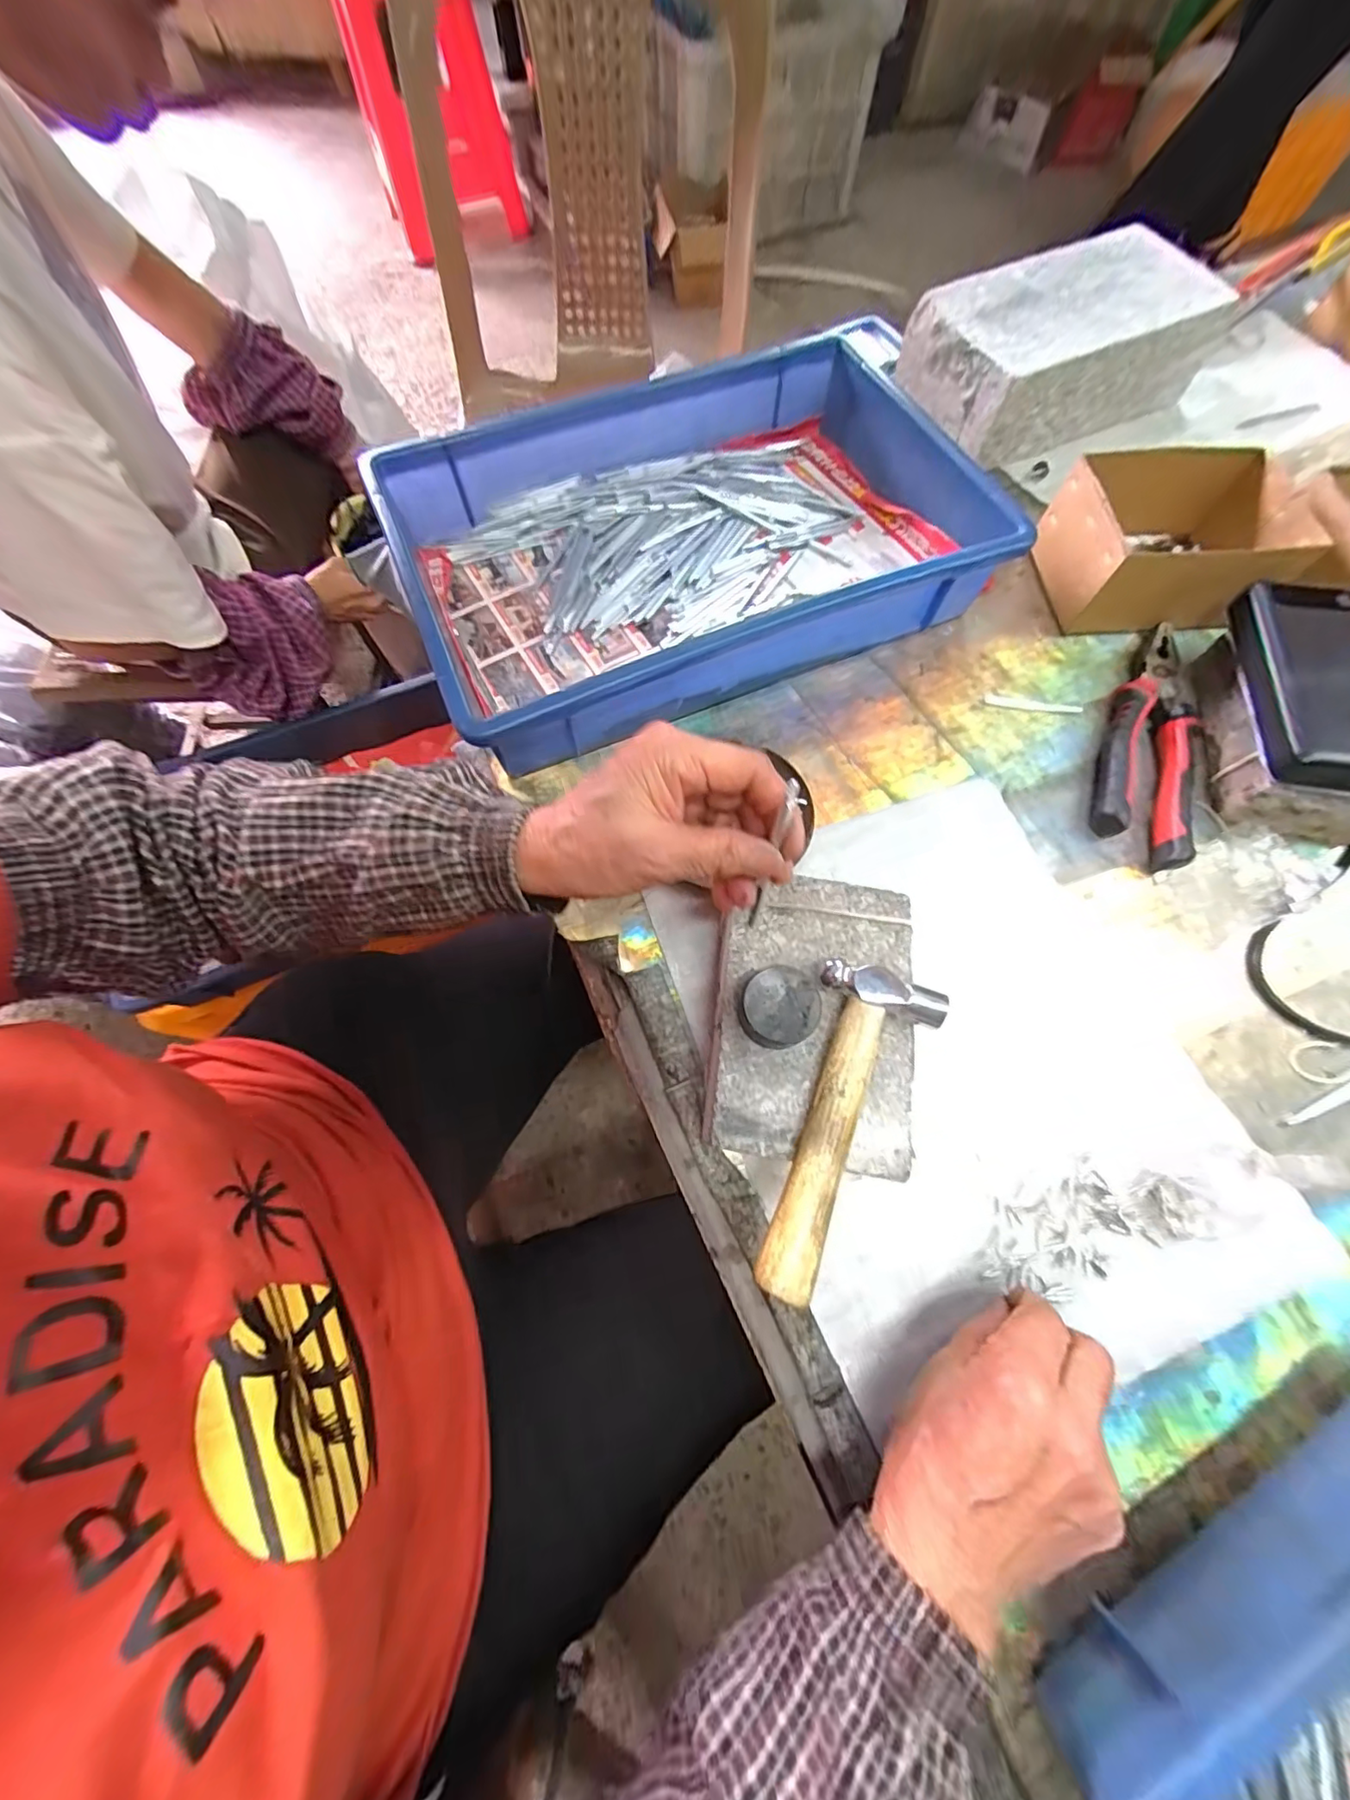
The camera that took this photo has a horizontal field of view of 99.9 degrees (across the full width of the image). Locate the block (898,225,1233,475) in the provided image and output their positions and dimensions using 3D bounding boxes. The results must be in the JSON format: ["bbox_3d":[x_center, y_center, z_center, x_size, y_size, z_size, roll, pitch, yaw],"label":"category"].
[{"bbox_3d":[0.348,-0.509,0.523,0.240,0.076,0.141,-23,71,-8],"label":"block"}]

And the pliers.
[{"bbox_3d":[0.350,-0.117,0.410,0.067,0.024,0.206,21,71,8],"label":"pliers"}]

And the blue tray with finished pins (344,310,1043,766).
[{"bbox_3d":[0.013,-0.286,0.448,0.417,0.078,0.280,-22,71,-7],"label":"blue tray with finished pins"}]

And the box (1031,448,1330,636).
[{"bbox_3d":[0.388,-0.278,0.444,0.172,0.066,0.116,1,70,1],"label":"box"}]

